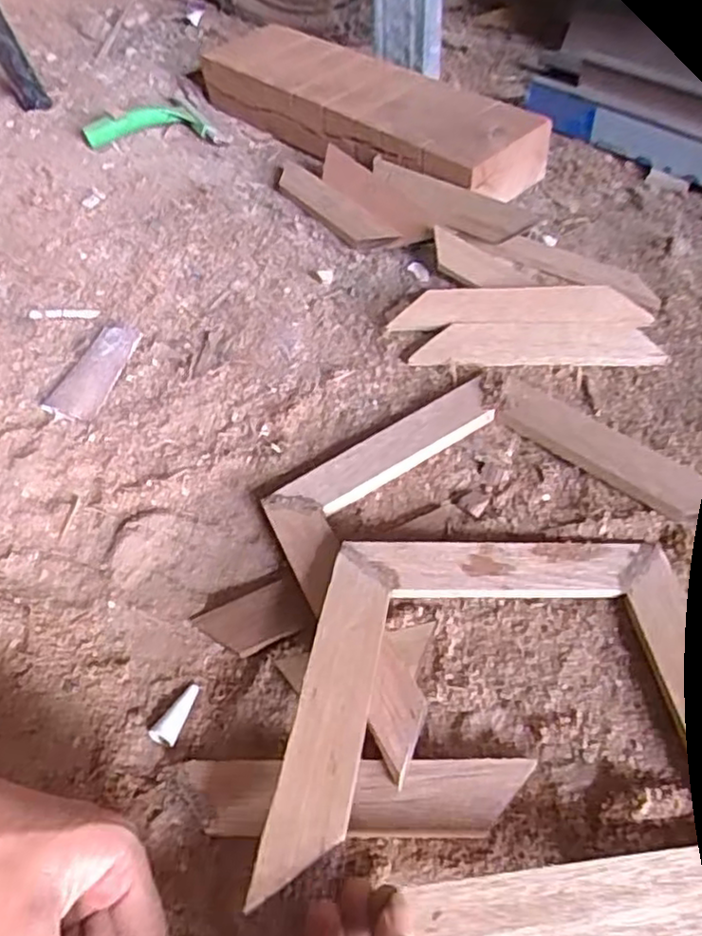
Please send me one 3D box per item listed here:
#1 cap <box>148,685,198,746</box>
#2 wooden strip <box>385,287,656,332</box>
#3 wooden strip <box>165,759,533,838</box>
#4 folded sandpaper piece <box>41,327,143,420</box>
[{"bbox_3d":[-0.103,0.143,0.395,0.016,0.012,0.036,15,55,14],"label":"cap"},{"bbox_3d":[0.135,-0.129,0.555,0.199,0.013,0.039,4,70,13],"label":"wooden strip"},{"bbox_3d":[-0.001,0.173,0.355,0.179,0.022,0.036,0,52,3],"label":"wooden strip"},{"bbox_3d":[-0.218,-0.083,0.577,0.044,0.010,0.110,11,54,11],"label":"folded sandpaper piece"}]

